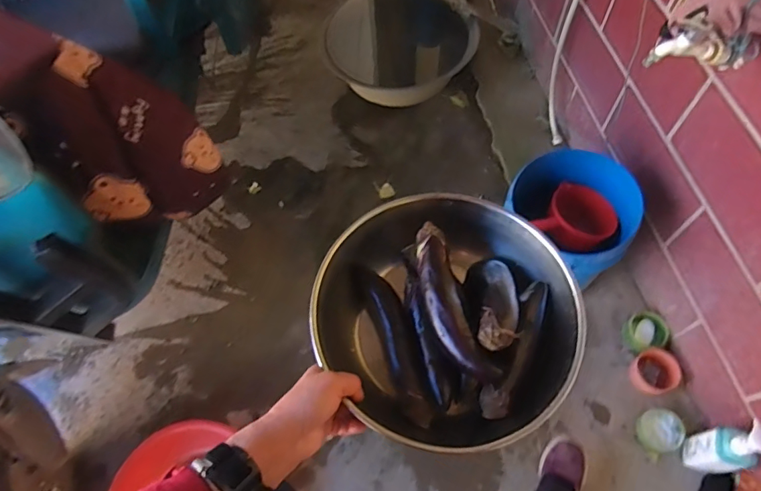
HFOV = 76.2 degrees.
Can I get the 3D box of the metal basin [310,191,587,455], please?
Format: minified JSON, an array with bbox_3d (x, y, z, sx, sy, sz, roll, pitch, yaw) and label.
[{"bbox_3d":[0.074,0.080,0.588,0.290,0.098,0.292,1,67,-2],"label":"metal basin"}]

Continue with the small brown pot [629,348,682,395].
[{"bbox_3d":[0.741,0.341,1.315,0.117,0.066,0.110,1,67,-2],"label":"small brown pot"}]

